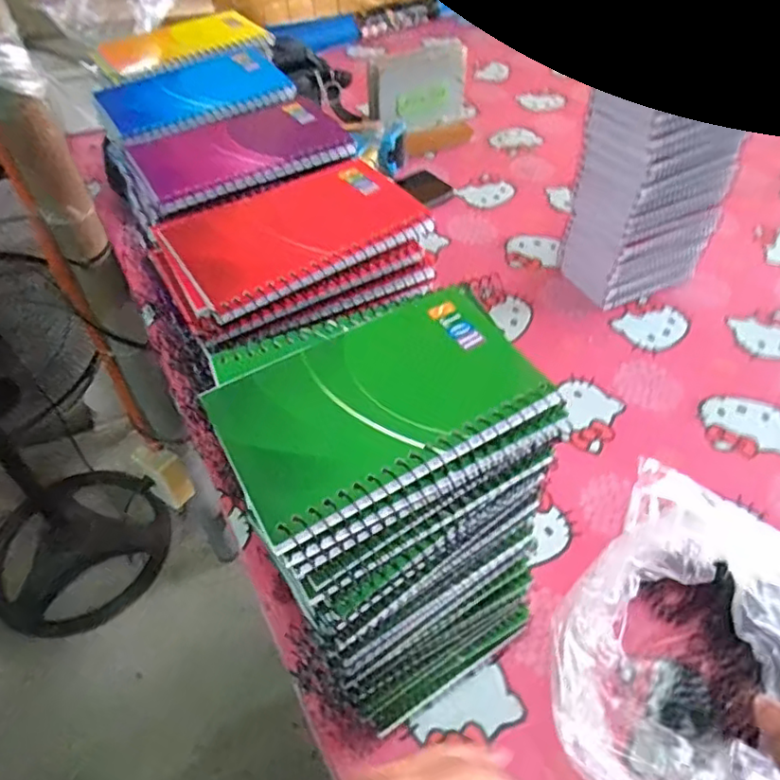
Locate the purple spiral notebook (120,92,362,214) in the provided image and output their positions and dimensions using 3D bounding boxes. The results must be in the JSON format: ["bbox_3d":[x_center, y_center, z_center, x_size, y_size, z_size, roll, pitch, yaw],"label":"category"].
[{"bbox_3d":[-0.101,-0.164,0.410,0.131,0.010,0.100,-24,52,-17],"label":"purple spiral notebook"}]

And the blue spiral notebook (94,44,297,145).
[{"bbox_3d":[-0.146,-0.224,0.462,0.141,0.011,0.092,-27,53,-19],"label":"blue spiral notebook"}]

